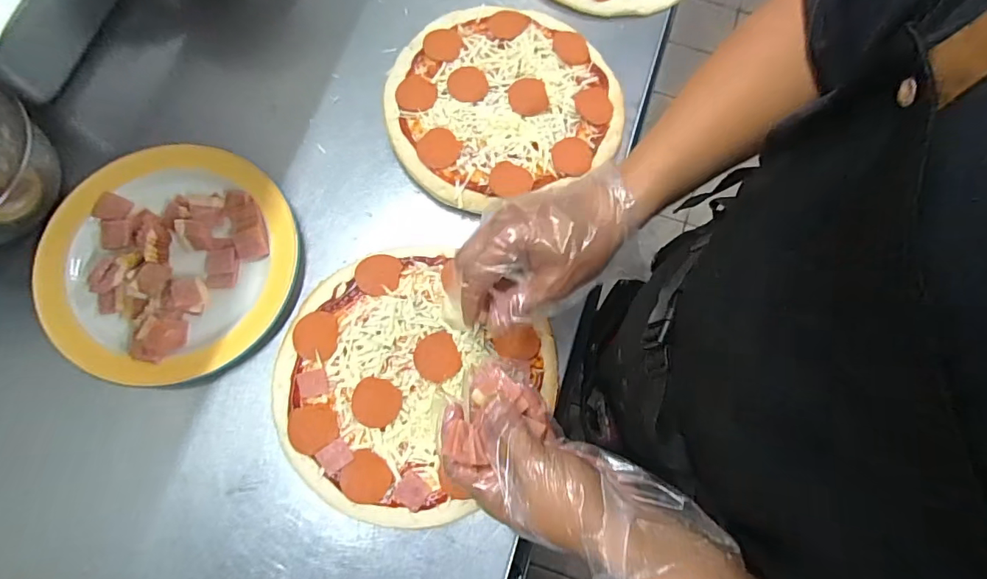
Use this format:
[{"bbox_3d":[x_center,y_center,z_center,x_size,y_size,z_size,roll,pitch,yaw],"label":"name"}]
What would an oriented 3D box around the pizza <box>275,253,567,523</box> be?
[{"bbox_3d":[-0.087,0.085,0.460,0.231,0.018,0.243,0,75,-1],"label":"pizza"}]

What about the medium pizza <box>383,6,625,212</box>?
[{"bbox_3d":[0.010,-0.213,0.535,0.254,0.026,0.228,-21,76,-6],"label":"medium pizza"}]

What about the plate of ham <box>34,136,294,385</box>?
[{"bbox_3d":[-0.311,-0.032,0.475,0.222,0.044,0.223,0,75,-1],"label":"plate of ham"}]

